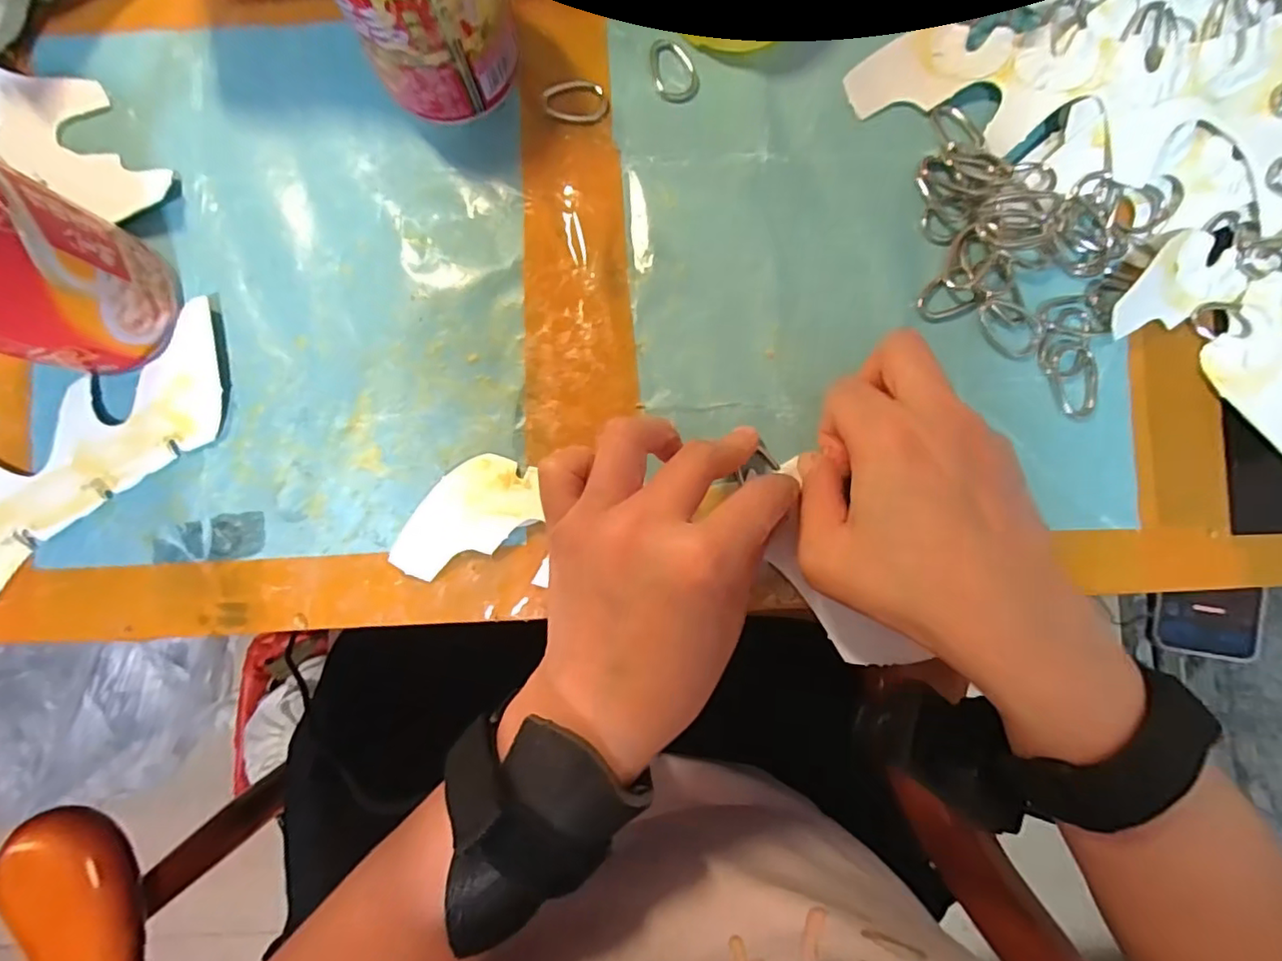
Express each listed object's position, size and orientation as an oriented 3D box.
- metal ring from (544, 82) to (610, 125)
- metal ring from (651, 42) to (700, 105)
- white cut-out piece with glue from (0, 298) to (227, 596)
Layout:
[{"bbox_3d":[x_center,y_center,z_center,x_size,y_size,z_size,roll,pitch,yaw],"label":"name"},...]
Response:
[{"bbox_3d":[-0.029,-0.172,0.269,0.030,0.007,0.016,7,90,0],"label":"metal ring"},{"bbox_3d":[0.015,-0.187,0.271,0.019,0.004,0.027,-20,90,0],"label":"metal ring"},{"bbox_3d":[-0.267,0.009,0.256,0.214,0.011,0.071,-32,96,-4],"label":"white cut-out piece with glue"}]

